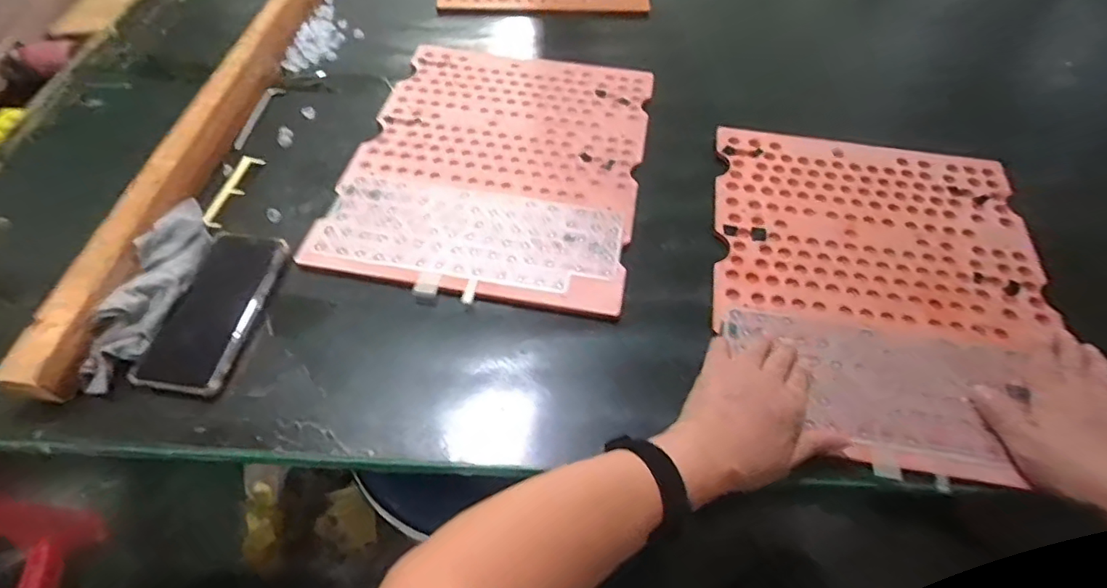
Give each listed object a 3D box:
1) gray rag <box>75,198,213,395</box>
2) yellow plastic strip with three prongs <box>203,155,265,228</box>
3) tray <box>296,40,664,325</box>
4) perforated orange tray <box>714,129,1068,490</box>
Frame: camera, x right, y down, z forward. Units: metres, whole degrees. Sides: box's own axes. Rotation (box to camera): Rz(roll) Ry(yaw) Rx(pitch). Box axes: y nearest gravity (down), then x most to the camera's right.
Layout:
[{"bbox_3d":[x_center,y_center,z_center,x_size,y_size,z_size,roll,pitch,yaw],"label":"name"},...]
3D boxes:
[{"bbox_3d":[-0.366,-0.005,0.530,0.050,0.033,0.195,3,54,1],"label":"gray rag"},{"bbox_3d":[-0.352,-0.115,0.633,0.022,0.006,0.110,6,54,4],"label":"yellow plastic strip with three prongs"},{"bbox_3d":[-0.062,-0.157,0.655,0.315,0.013,0.387,9,55,5],"label":"tray"},{"bbox_3d":[0.295,-0.017,0.532,0.277,0.016,0.357,7,55,8],"label":"perforated orange tray"}]

